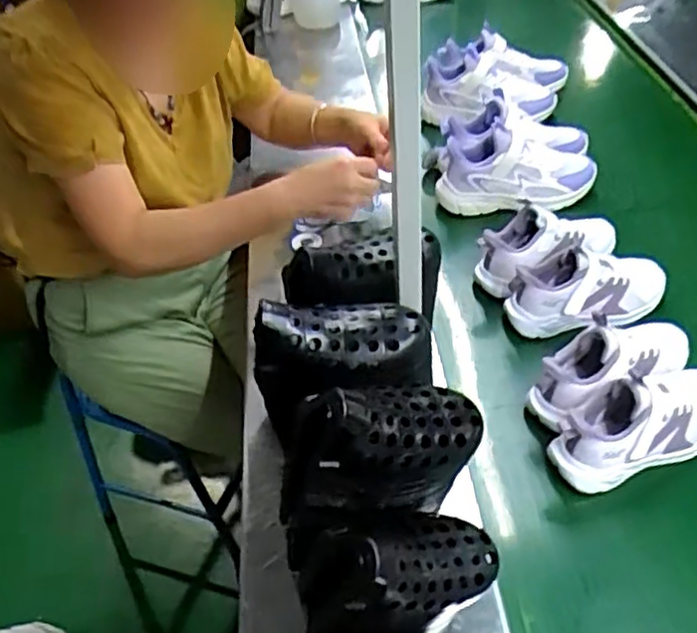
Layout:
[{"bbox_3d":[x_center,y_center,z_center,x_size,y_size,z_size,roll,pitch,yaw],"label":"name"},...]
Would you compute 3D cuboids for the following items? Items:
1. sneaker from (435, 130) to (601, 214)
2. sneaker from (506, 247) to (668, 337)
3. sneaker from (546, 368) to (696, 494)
[{"bbox_3d":[0.257,-0.235,1.079,0.240,0.099,0.092,5,45,12],"label":"sneaker"},{"bbox_3d":[0.307,-0.040,0.873,0.202,0.092,0.079,-13,44,-7],"label":"sneaker"},{"bbox_3d":[0.318,0.103,0.737,0.208,0.099,0.083,-19,45,-14],"label":"sneaker"}]

